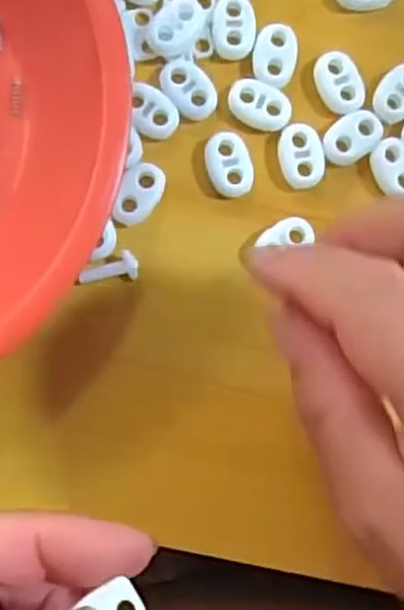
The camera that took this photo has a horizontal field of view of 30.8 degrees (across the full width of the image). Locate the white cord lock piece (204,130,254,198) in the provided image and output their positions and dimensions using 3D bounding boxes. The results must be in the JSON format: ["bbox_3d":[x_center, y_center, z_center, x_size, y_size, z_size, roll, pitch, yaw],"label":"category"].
[{"bbox_3d":[0.010,-0.049,0.250,0.015,0.004,0.021,-10,86,-6],"label":"white cord lock piece"}]

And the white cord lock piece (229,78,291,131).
[{"bbox_3d":[0.020,-0.070,0.254,0.022,0.004,0.015,18,84,-4],"label":"white cord lock piece"}]

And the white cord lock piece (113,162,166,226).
[{"bbox_3d":[-0.021,-0.038,0.249,0.013,0.004,0.023,25,84,-3],"label":"white cord lock piece"}]

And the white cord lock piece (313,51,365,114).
[{"bbox_3d":[0.048,-0.078,0.255,0.014,0.004,0.022,-26,88,-7],"label":"white cord lock piece"}]

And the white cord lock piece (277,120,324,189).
[{"bbox_3d":[0.035,-0.052,0.254,0.015,0.004,0.022,-3,86,-5],"label":"white cord lock piece"}]

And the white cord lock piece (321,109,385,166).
[{"bbox_3d":[0.053,-0.059,0.254,0.023,0.004,0.015,-33,89,-7],"label":"white cord lock piece"}]

